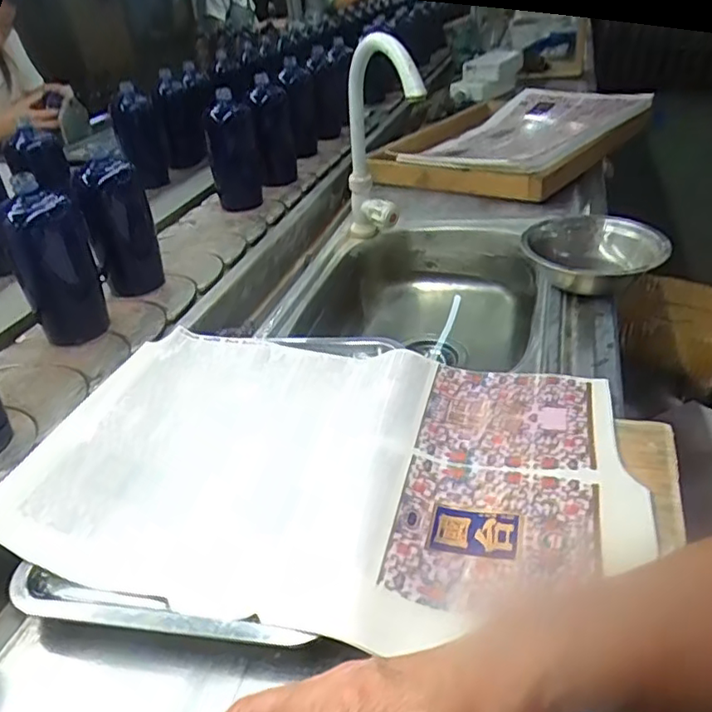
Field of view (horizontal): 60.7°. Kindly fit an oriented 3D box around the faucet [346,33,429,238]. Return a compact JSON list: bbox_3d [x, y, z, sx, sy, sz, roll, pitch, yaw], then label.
[{"bbox_3d":[0.031,-0.294,0.870,0.057,0.320,0.124,-15,60,-15],"label":"faucet"}]

